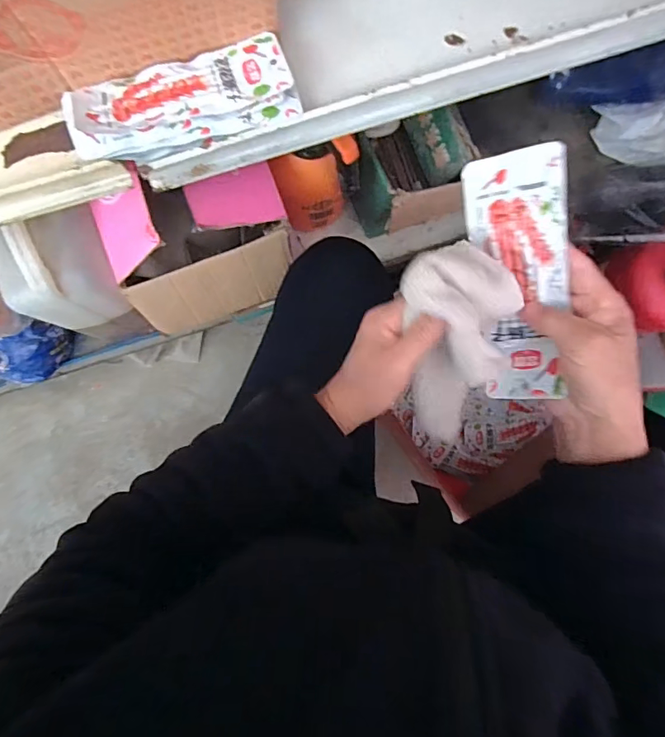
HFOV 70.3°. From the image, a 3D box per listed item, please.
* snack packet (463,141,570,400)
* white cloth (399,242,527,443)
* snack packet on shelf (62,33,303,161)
[{"bbox_3d":[0.135,-0.063,0.338,0.064,0.020,0.173,-3,103,27],"label":"snack packet"},{"bbox_3d":[0.089,-0.004,0.341,0.073,0.158,0.065,-7,41,-4],"label":"white cloth"},{"bbox_3d":[-0.125,-0.222,0.393,0.182,0.030,0.073,-21,87,-5],"label":"snack packet on shelf"}]

